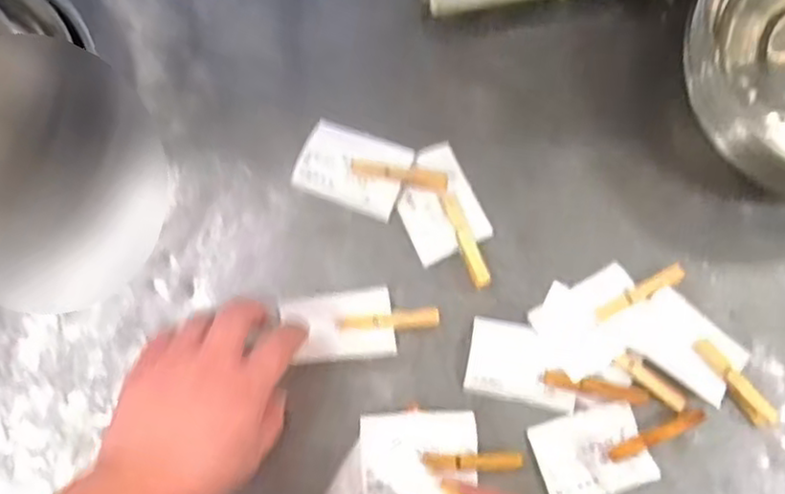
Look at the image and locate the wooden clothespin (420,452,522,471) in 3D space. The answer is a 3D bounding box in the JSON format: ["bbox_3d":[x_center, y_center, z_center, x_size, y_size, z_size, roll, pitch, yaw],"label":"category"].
[{"bbox_3d":[0.055,0.145,0.477,0.068,0.014,0.012,0,78,-1],"label":"wooden clothespin"}]

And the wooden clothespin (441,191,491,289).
[{"bbox_3d":[0.052,-0.006,0.512,0.013,0.013,0.075,-21,79,-5],"label":"wooden clothespin"}]

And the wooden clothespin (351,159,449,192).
[{"bbox_3d":[0.006,-0.054,0.519,0.070,0.010,0.015,10,78,2],"label":"wooden clothespin"}]

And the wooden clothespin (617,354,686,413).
[{"bbox_3d":[0.180,0.094,0.491,0.054,0.005,0.014,41,81,7],"label":"wooden clothespin"}]

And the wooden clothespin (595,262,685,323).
[{"bbox_3d":[0.178,0.033,0.506,0.073,0.008,0.012,-27,80,-6],"label":"wooden clothespin"}]

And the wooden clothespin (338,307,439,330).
[{"bbox_3d":[-0.001,0.053,0.500,0.071,0.017,0.012,-8,78,-2],"label":"wooden clothespin"}]

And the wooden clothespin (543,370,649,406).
[{"bbox_3d":[0.142,0.098,0.486,0.071,0.013,0.011,11,78,2],"label":"wooden clothespin"}]

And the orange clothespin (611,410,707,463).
[{"bbox_3d":[0.181,0.129,0.484,0.070,0.005,0.012,-22,79,-5],"label":"orange clothespin"}]

